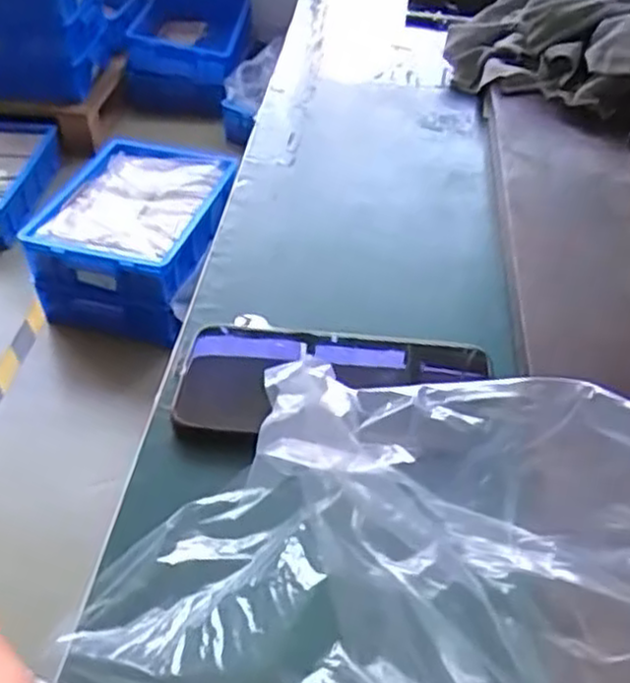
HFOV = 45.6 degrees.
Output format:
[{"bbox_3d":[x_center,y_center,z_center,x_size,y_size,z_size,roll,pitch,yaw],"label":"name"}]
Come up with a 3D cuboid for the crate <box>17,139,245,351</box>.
[{"bbox_3d":[-0.374,-0.214,1.618,0.358,0.245,0.430,11,44,10],"label":"crate"}]

